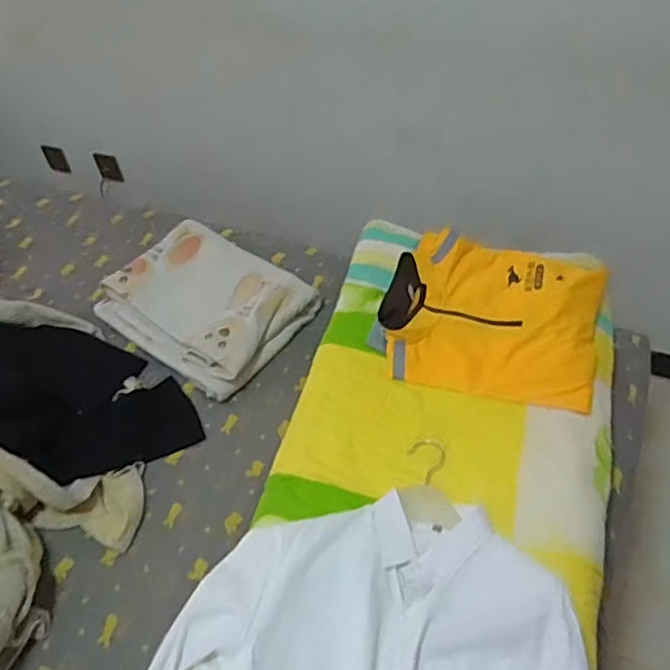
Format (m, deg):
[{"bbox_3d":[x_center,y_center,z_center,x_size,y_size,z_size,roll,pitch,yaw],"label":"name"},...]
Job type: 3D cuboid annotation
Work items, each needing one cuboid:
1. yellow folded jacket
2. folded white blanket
[{"bbox_3d":[0.276,-0.035,1.094,0.370,0.066,0.332,9,50,12],"label":"yellow folded jacket"},{"bbox_3d":[-0.260,-0.067,1.235,0.377,0.065,0.294,28,56,26],"label":"folded white blanket"}]

